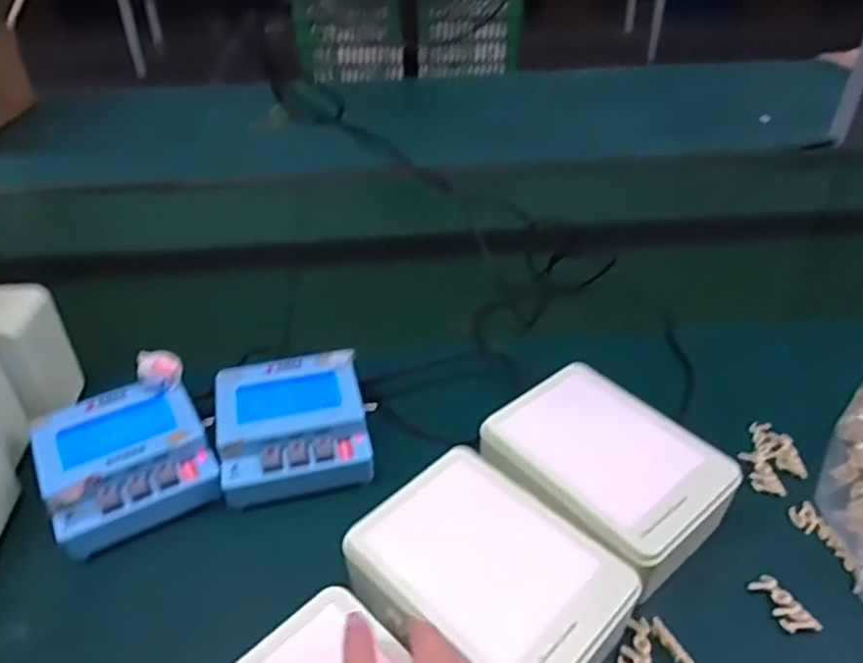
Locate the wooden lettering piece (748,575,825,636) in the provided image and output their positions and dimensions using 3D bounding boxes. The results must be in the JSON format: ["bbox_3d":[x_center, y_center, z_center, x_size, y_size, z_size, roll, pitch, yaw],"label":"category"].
[{"bbox_3d":[0.209,0.163,0.393,0.016,0.007,0.038,-16,40,-20],"label":"wooden lettering piece"}]

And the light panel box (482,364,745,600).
[{"bbox_3d":[0.114,0.093,0.435,0.111,0.047,0.150,-27,45,-31],"label":"light panel box"}]

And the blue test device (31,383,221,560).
[{"bbox_3d":[-0.206,0.089,0.451,0.099,0.043,0.102,-19,41,-24],"label":"blue test device"}]

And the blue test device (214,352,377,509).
[{"bbox_3d":[-0.100,0.066,0.478,0.100,0.045,0.099,-10,38,-12],"label":"blue test device"}]

